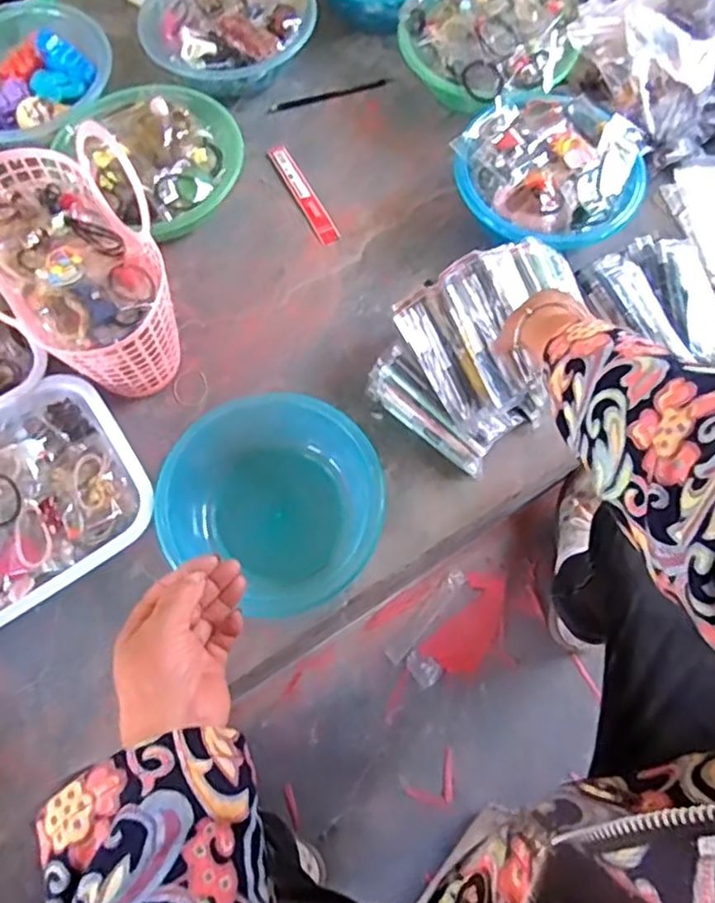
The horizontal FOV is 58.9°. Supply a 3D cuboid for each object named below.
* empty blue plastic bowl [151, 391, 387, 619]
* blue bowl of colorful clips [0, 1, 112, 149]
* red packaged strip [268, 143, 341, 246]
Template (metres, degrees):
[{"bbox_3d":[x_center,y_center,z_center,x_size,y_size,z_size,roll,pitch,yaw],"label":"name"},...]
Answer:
[{"bbox_3d":[-0.084,0.051,0.658,0.208,0.088,0.201,0,69,0],"label":"empty blue plastic bowl"},{"bbox_3d":[-0.455,-0.506,0.872,0.238,0.076,0.203,-39,74,-13],"label":"blue bowl of colorful clips"},{"bbox_3d":[-0.073,-0.346,0.844,0.028,0.004,0.175,-26,72,-9],"label":"red packaged strip"}]

